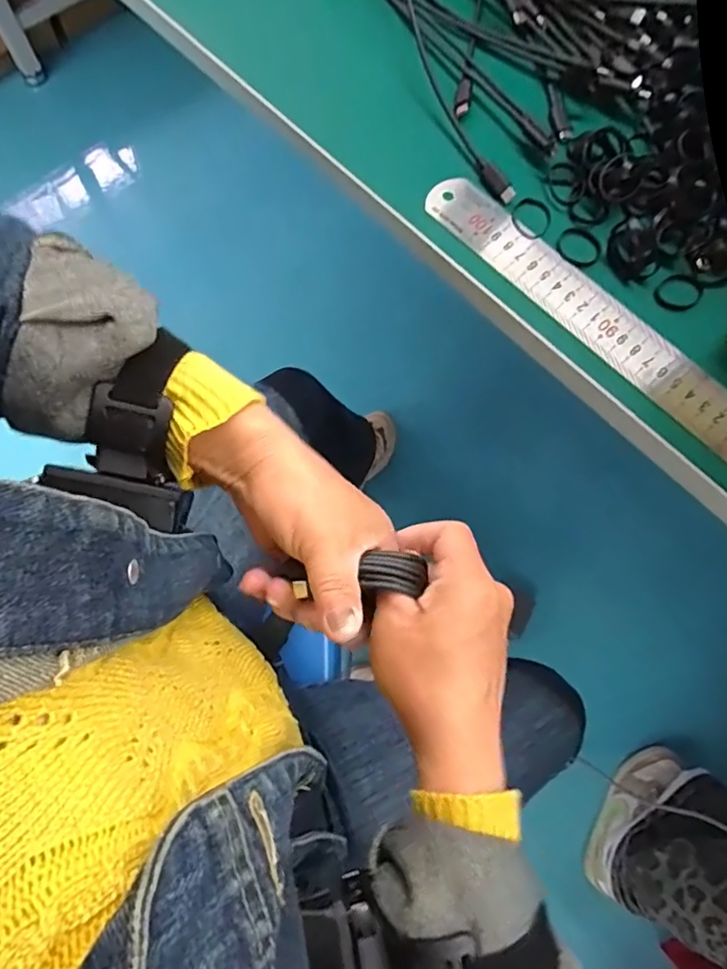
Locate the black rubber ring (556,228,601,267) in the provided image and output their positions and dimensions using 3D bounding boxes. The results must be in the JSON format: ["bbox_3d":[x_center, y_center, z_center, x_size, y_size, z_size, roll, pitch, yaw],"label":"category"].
[{"bbox_3d":[0.133,-0.147,0.344,0.024,0.004,0.028,-21,75,-8],"label":"black rubber ring"}]

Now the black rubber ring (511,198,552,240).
[{"bbox_3d":[0.107,-0.168,0.347,0.025,0.004,0.028,43,76,11],"label":"black rubber ring"}]

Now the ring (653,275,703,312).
[{"bbox_3d":[0.191,-0.116,0.335,0.029,0.006,0.022,-23,75,-9],"label":"ring"}]

